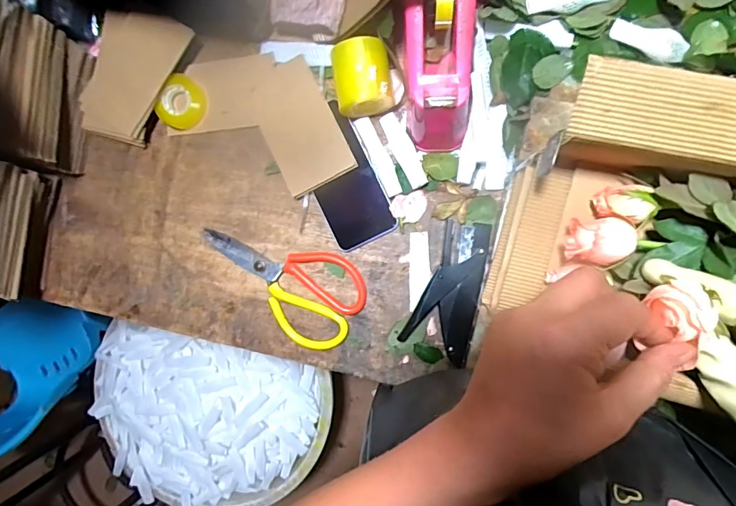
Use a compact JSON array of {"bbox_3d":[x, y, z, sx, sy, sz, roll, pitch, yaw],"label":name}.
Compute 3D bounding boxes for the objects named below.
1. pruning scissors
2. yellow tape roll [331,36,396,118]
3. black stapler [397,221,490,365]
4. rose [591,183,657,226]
[{"bbox_3d":[-0.102,0.037,0.510,0.192,0.007,0.106,21,94,6],"label":"pruning scissors"},{"bbox_3d":[-0.005,-0.184,0.470,0.058,0.045,0.075,-7,90,7],"label":"yellow tape roll"},{"bbox_3d":[0.086,0.040,0.482,0.071,0.029,0.149,13,93,6],"label":"black stapler"},{"bbox_3d":[0.188,-0.035,0.328,0.033,0.030,0.027,1,91,7],"label":"rose"}]

